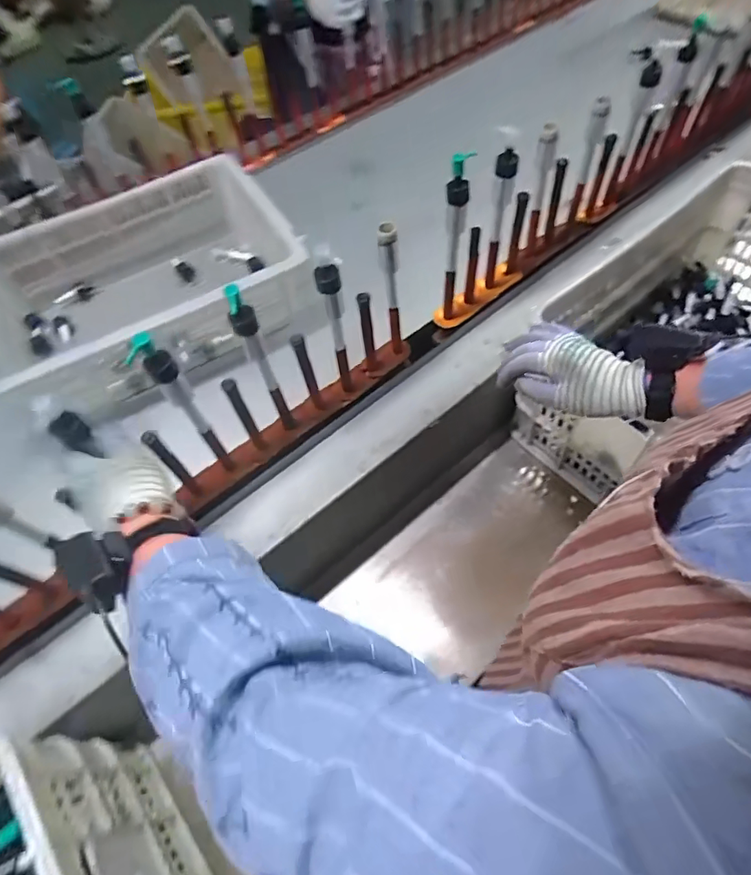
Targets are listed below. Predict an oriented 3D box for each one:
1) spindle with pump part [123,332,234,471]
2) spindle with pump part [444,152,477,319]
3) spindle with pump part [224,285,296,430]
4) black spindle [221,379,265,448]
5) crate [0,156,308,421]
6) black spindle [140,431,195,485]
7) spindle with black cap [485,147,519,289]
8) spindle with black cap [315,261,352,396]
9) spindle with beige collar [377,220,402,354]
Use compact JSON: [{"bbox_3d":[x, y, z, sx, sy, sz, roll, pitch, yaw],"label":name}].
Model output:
[{"bbox_3d":[-0.216,-0.028,0.576,0.026,0.241,0.030,32,66,21],"label":"spindle with pump part"},{"bbox_3d":[0.112,-0.265,0.712,0.026,0.264,0.050,6,59,8],"label":"spindle with pump part"},{"bbox_3d":[-0.136,-0.081,0.607,0.026,0.247,0.023,-25,60,-11],"label":"spindle with pump part"},{"bbox_3d":[-0.169,-0.028,0.643,0.015,0.133,0.018,-33,62,-16],"label":"black spindle"},{"bbox_3d":[-0.401,-0.255,0.852,0.488,0.180,0.364,-25,60,-11],"label":"crate"},{"bbox_3d":[-0.252,0.027,0.604,0.012,0.116,0.016,38,68,24],"label":"black spindle"},{"bbox_3d":[0.180,-0.315,0.735,0.027,0.227,0.033,9,59,10],"label":"spindle with black cap"},{"bbox_3d":[-0.050,-0.132,0.658,0.026,0.243,0.027,-12,58,-3],"label":"spindle with black cap"},{"bbox_3d":[0.021,-0.199,0.686,0.025,0.220,0.023,-3,58,2],"label":"spindle with beige collar"}]

